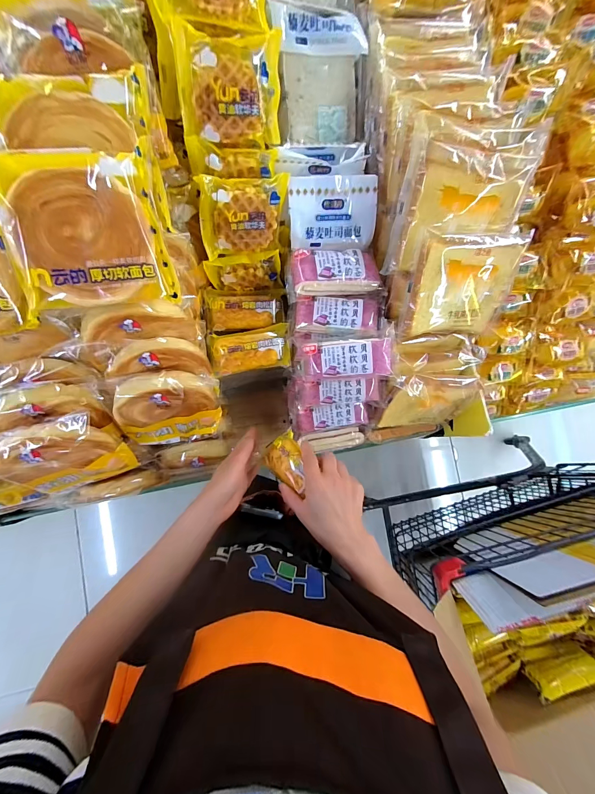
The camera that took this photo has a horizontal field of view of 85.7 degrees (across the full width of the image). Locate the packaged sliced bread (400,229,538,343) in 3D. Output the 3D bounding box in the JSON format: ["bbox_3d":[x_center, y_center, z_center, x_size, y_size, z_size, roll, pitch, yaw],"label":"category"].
[{"bbox_3d":[0.219,-0.144,0.429,0.143,0.023,0.132,-4,129,-8],"label":"packaged sliced bread"}]

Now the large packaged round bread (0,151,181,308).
[{"bbox_3d":[-0.217,-0.166,0.329,0.149,0.032,0.136,-6,107,-11],"label":"large packaged round bread"}]

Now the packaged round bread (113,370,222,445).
[{"bbox_3d":[-0.182,0.018,0.457,0.140,0.143,0.041,-4,51,-19],"label":"packaged round bread"}]

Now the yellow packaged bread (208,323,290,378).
[{"bbox_3d":[-0.070,-0.071,0.477,0.117,0.031,0.063,-8,85,-6],"label":"yellow packaged bread"}]

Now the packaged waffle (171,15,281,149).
[{"bbox_3d":[-0.073,-0.343,0.361,0.112,0.026,0.095,-7,130,-15],"label":"packaged waffle"}]

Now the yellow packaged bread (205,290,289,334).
[{"bbox_3d":[-0.078,-0.138,0.491,0.122,0.034,0.065,-7,85,-6],"label":"yellow packaged bread"}]

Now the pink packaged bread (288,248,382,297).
[{"bbox_3d":[0.055,-0.176,0.452,0.125,0.035,0.061,-5,85,-6],"label":"pink packaged bread"}]

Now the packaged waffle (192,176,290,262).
[{"bbox_3d":[-0.069,-0.231,0.420,0.107,0.095,0.029,-4,48,-6],"label":"packaged waffle"}]

